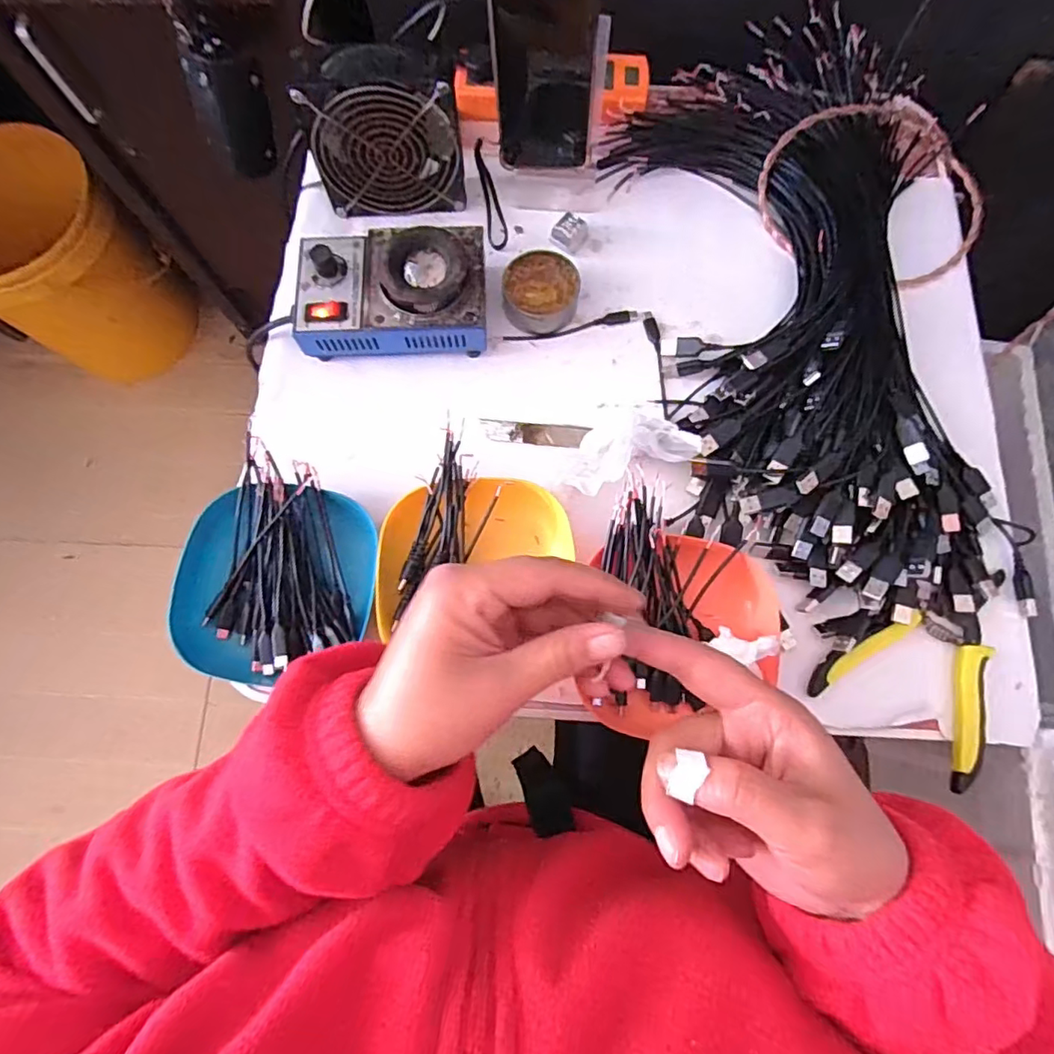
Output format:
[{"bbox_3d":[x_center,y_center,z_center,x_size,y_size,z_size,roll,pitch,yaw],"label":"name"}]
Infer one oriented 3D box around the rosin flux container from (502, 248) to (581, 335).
[{"bbox_3d":[0.012,-0.200,0.487,0.063,0.023,0.065,8,76,3],"label":"rosin flux container"}]

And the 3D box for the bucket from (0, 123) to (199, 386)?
[{"bbox_3d":[-0.791,-0.441,0.981,0.286,0.298,0.272,0,76,1],"label":"bucket"}]

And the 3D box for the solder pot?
[{"bbox_3d":[-0.109,-0.193,0.466,0.148,0.065,0.094,-2,76,0],"label":"solder pot"}]

